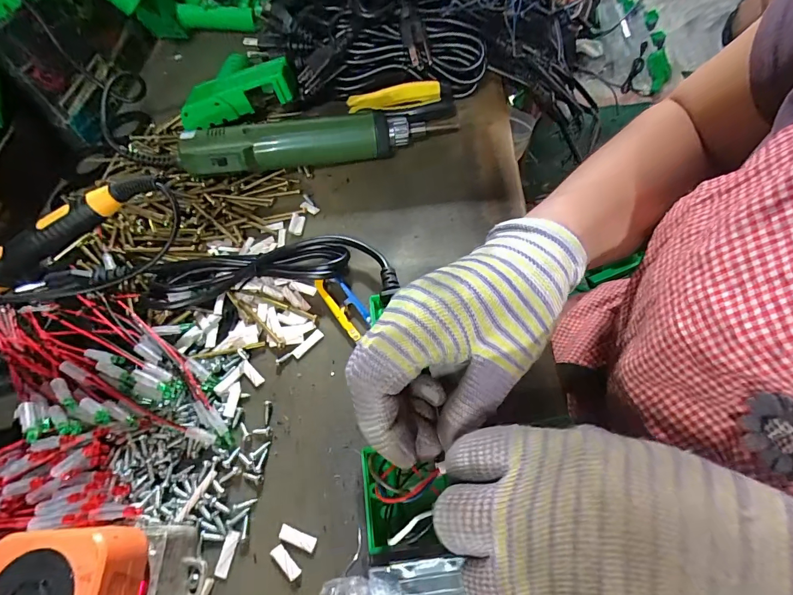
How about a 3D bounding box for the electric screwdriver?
[{"bbox_3d":[-0.068,-0.141,0.359,0.235,0.050,0.030,-14,59,-4],"label":"electric screwdriver"}]

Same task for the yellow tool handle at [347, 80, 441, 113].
[{"bbox_3d":[-0.002,-0.203,0.403,0.092,0.021,0.014,-10,58,-1],"label":"yellow tool handle"}]

